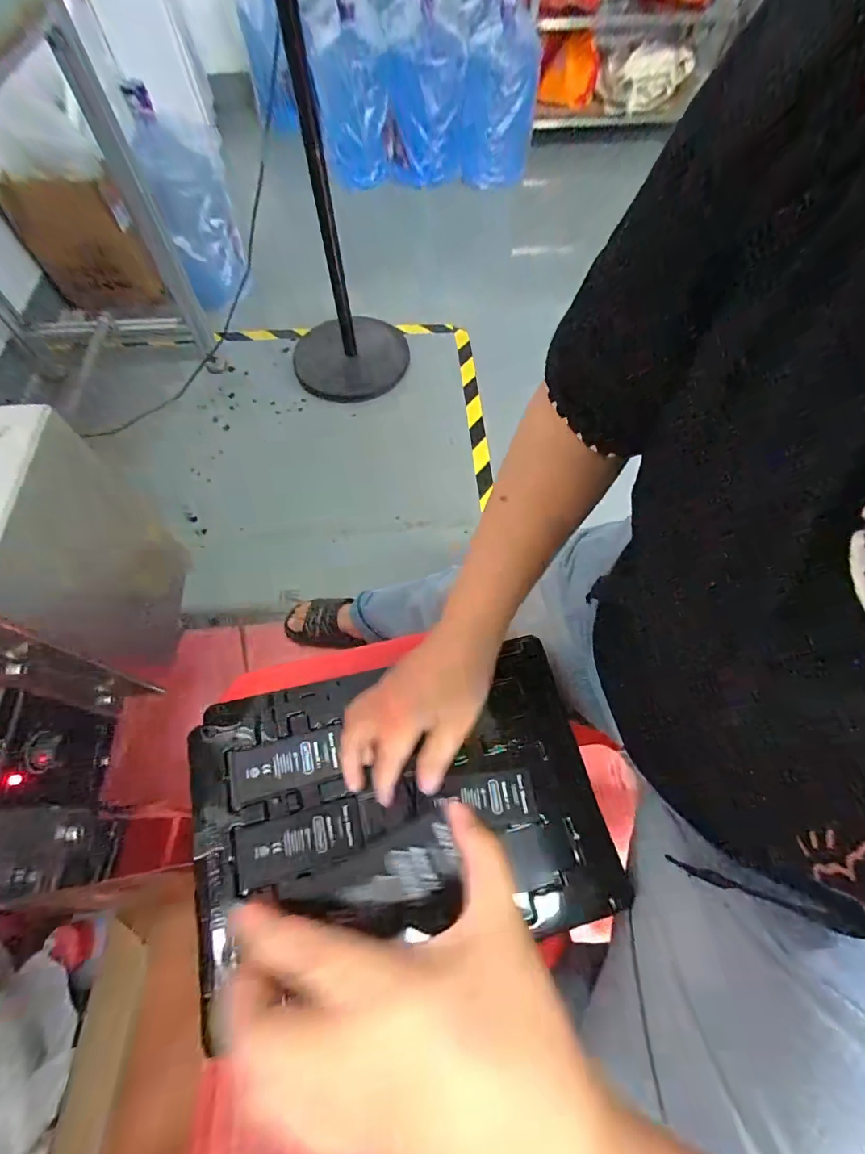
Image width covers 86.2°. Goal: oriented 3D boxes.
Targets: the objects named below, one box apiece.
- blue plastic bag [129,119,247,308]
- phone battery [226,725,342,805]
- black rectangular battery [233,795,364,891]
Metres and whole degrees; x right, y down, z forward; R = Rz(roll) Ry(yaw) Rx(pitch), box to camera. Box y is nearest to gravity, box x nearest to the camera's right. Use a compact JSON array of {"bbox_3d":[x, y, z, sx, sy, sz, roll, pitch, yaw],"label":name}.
[{"bbox_3d":[-0.663,-1.030,1.341,0.185,0.420,0.156,-7,63,-4],"label":"blue plastic bag"},{"bbox_3d":[-0.129,0.165,0.409,0.096,0.004,0.044,-13,64,-7],"label":"phone battery"},{"bbox_3d":[-0.110,0.216,0.382,0.102,0.007,0.044,-14,64,-8],"label":"black rectangular battery"}]

